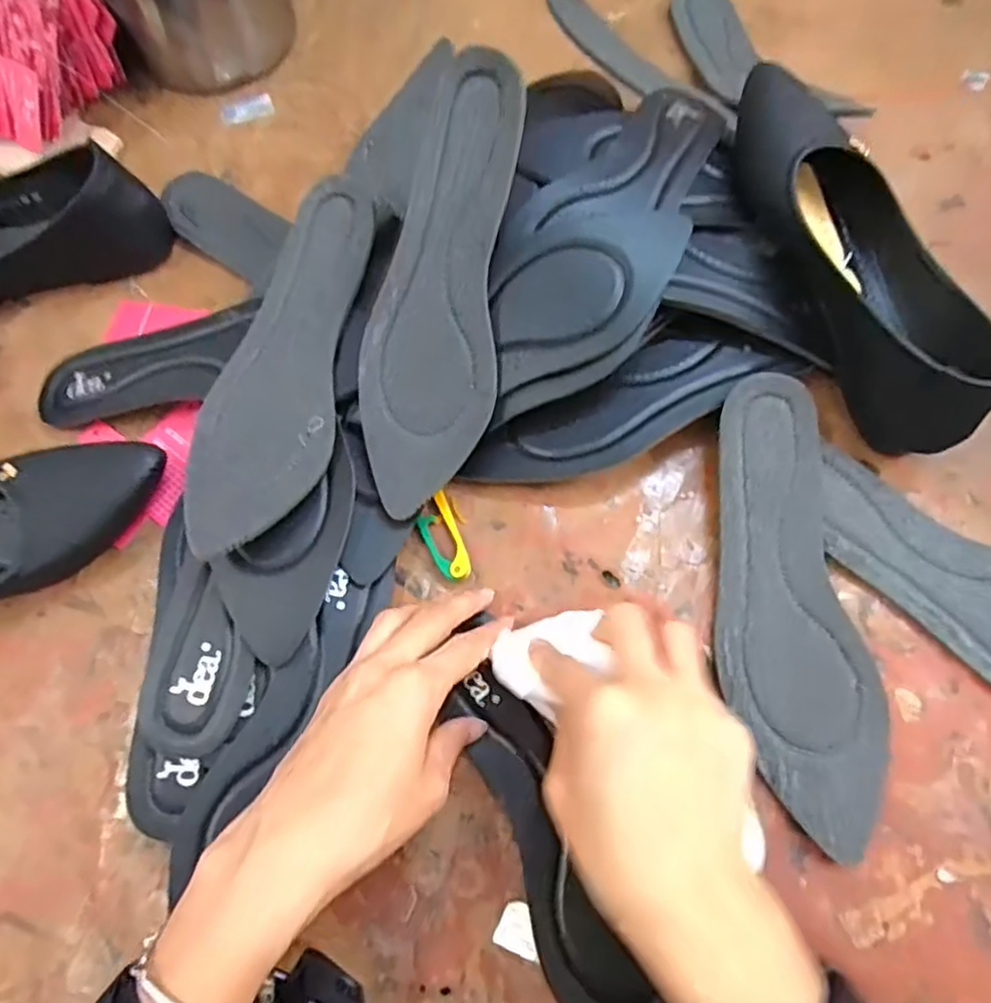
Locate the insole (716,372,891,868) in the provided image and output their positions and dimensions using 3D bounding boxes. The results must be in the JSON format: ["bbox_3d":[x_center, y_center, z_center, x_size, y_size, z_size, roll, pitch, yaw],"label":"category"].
[{"bbox_3d":[0.157,0.050,0.350,0.074,0.016,0.239,-4,77,9],"label":"insole"}]

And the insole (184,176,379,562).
[{"bbox_3d":[-0.127,-0.078,0.389,0.076,0.048,0.233,7,69,6],"label":"insole"}]

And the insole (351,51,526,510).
[{"bbox_3d":[-0.032,-0.113,0.360,0.076,0.020,0.233,13,99,8],"label":"insole"}]

